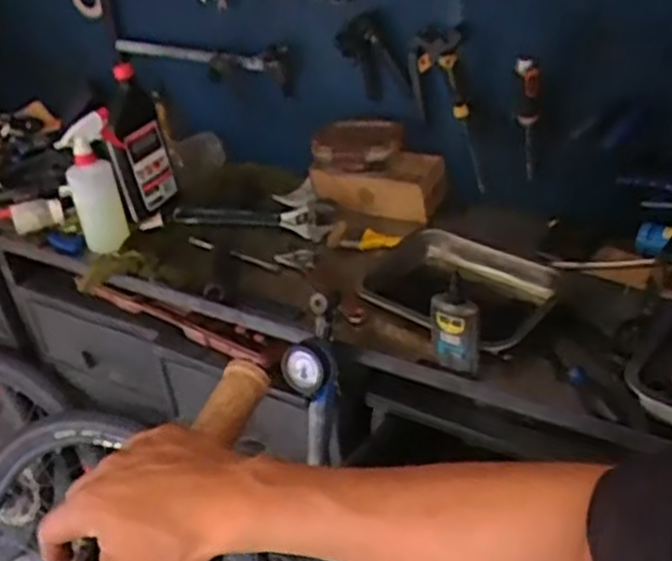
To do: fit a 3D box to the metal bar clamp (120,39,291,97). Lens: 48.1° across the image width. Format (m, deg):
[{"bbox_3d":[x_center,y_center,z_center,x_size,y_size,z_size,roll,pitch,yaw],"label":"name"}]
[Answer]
[{"bbox_3d":[-0.252,-0.404,1.369,0.410,0.077,0.043,18,39,32],"label":"metal bar clamp"}]

